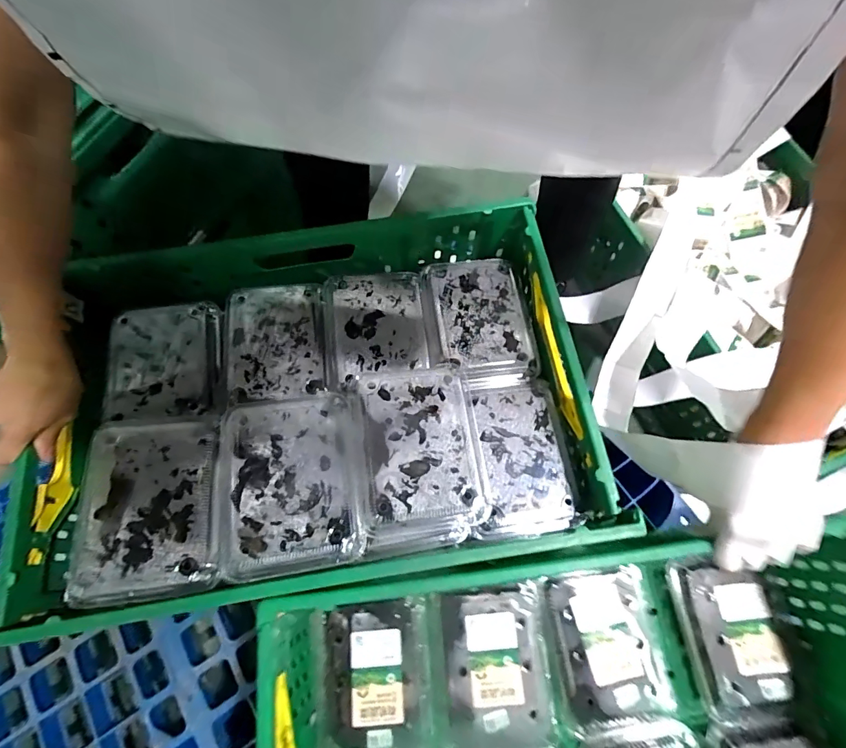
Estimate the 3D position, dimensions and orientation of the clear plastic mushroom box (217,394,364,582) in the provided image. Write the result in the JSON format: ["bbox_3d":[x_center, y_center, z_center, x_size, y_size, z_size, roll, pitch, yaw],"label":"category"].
[{"bbox_3d":[-0.132,0.106,0.428,0.132,0.048,0.164,-9,67,0],"label":"clear plastic mushroom box"}]

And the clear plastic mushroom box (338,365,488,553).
[{"bbox_3d":[-0.010,0.083,0.442,0.124,0.051,0.175,-8,67,0],"label":"clear plastic mushroom box"}]

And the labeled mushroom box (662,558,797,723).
[{"bbox_3d":[0.364,0.307,0.500,0.106,0.044,0.167,-5,67,1],"label":"labeled mushroom box"}]

